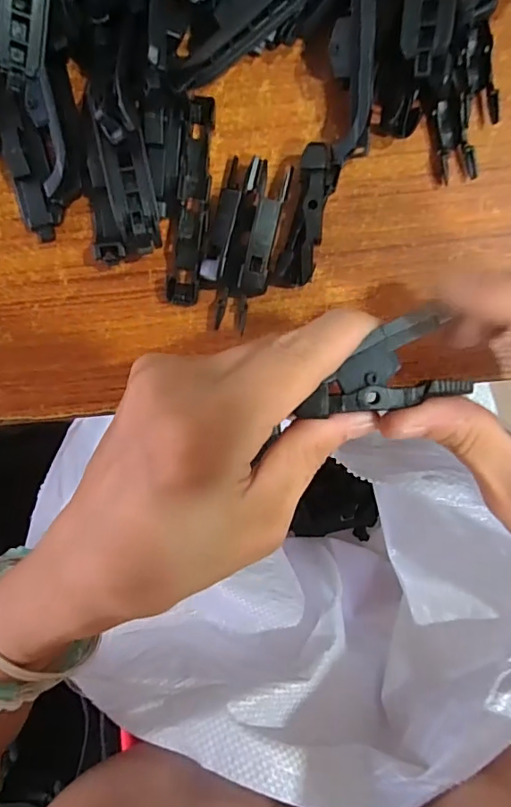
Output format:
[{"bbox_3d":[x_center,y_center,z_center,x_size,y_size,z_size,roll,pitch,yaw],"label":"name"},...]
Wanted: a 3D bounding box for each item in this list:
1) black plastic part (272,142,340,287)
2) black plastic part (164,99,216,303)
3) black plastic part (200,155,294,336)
[{"bbox_3d":[0.023,-0.080,0.222,0.016,0.017,0.058,14,98,1],"label":"black plastic part"},{"bbox_3d":[-0.028,-0.089,0.226,0.015,0.011,0.087,7,98,2],"label":"black plastic part"},{"bbox_3d":[-0.006,-0.070,0.226,0.028,0.014,0.072,14,98,1],"label":"black plastic part"}]

